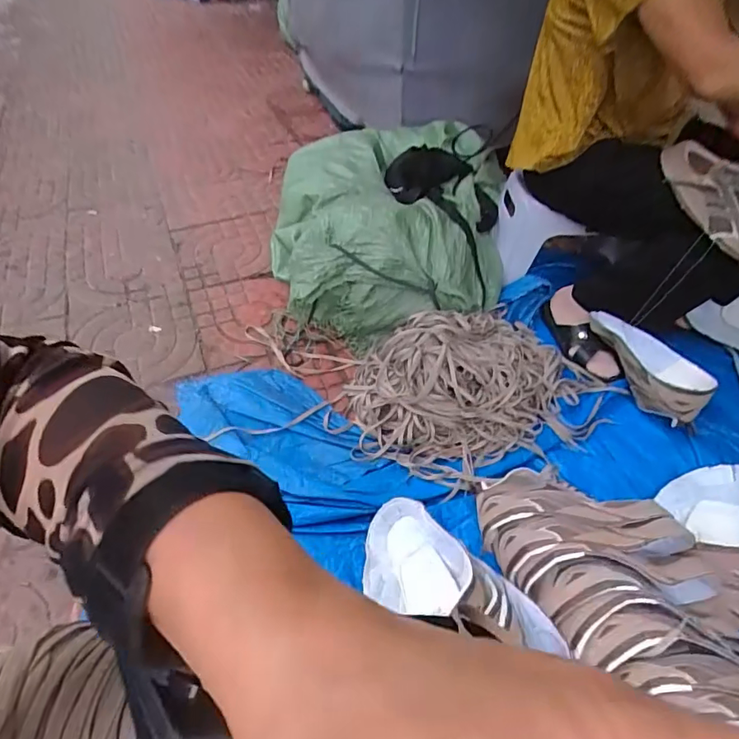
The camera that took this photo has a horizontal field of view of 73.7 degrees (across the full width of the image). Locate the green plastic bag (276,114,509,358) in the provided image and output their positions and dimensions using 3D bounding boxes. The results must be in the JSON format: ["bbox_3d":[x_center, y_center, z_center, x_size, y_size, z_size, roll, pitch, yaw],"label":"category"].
[{"bbox_3d":[0.046,-0.323,1.119,0.493,0.265,0.507,3,47,1],"label":"green plastic bag"}]

